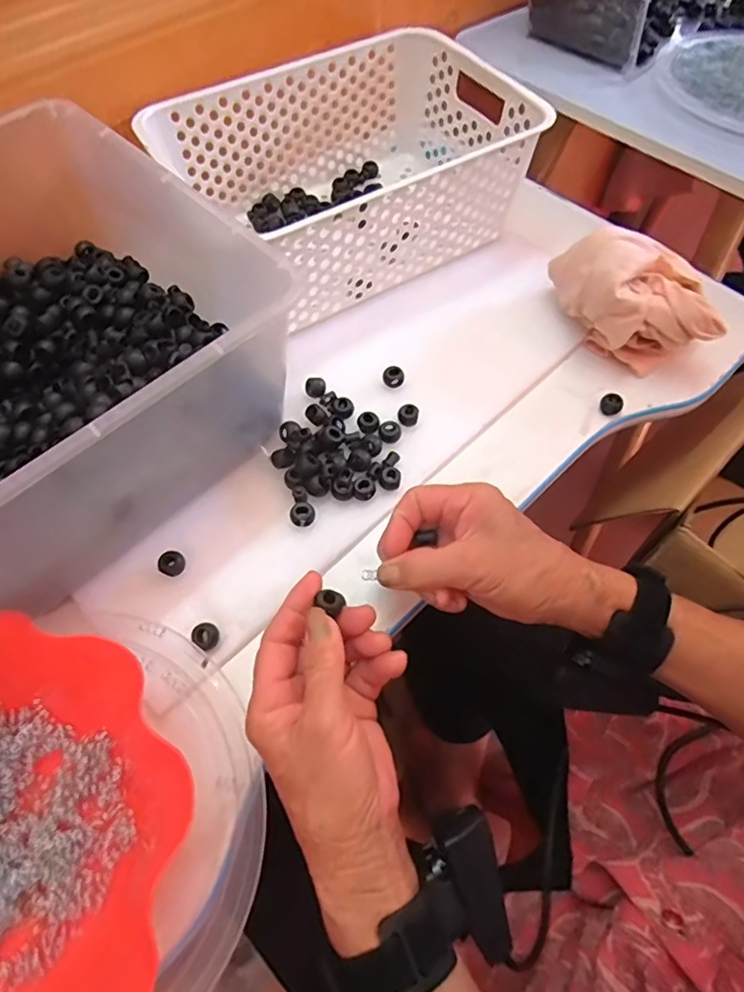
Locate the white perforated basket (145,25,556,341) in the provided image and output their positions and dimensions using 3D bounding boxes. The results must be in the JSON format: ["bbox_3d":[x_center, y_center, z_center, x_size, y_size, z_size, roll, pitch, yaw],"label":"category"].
[{"bbox_3d":[-0.017,-0.291,0.514,0.292,0.108,0.204,-30,65,-15],"label":"white perforated basket"}]

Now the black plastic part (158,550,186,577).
[{"bbox_3d":[-0.138,0.046,0.387,0.015,0.009,0.017,38,68,19],"label":"black plastic part"}]

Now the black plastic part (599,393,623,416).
[{"bbox_3d":[0.198,-0.076,0.465,0.018,0.013,0.017,0,61,0],"label":"black plastic part"}]

